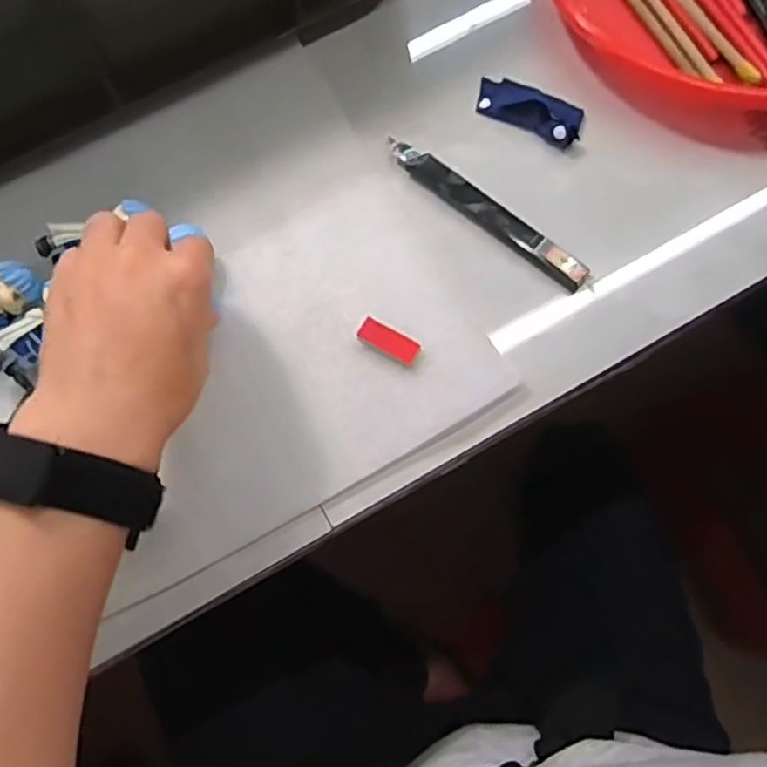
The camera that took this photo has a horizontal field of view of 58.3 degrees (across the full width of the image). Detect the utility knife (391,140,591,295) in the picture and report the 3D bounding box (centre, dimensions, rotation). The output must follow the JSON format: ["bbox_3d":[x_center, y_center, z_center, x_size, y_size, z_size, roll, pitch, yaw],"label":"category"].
[{"bbox_3d":[0.058,-0.098,0.395,0.137,0.010,0.019,39,80,10],"label":"utility knife"}]

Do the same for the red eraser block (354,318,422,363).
[{"bbox_3d":[0.003,-0.023,0.371,0.035,0.004,0.015,29,79,8],"label":"red eraser block"}]

